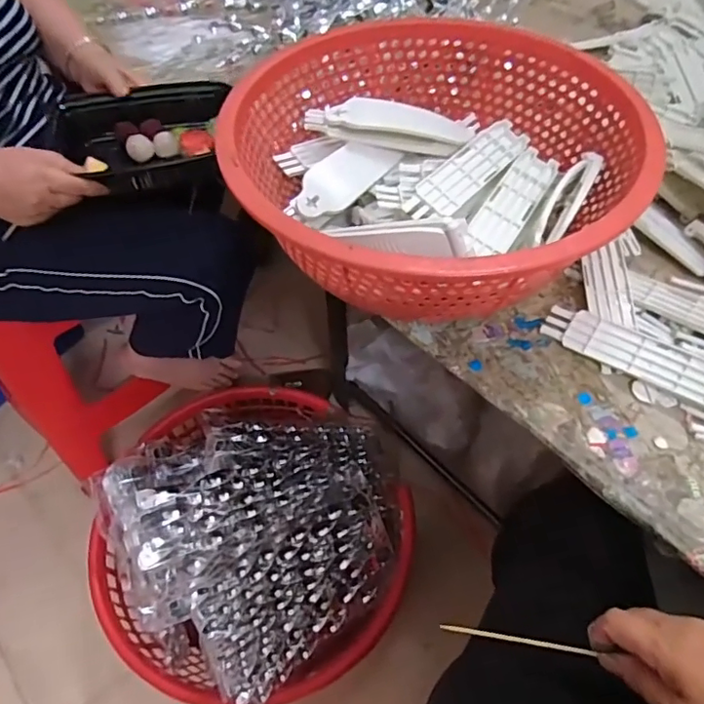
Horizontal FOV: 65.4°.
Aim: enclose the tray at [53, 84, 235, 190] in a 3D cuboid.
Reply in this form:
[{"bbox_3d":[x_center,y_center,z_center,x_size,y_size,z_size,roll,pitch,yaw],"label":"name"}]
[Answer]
[{"bbox_3d":[-0.243,-0.256,0.668,0.192,0.036,0.129,-14,83,-18],"label":"tray"}]

